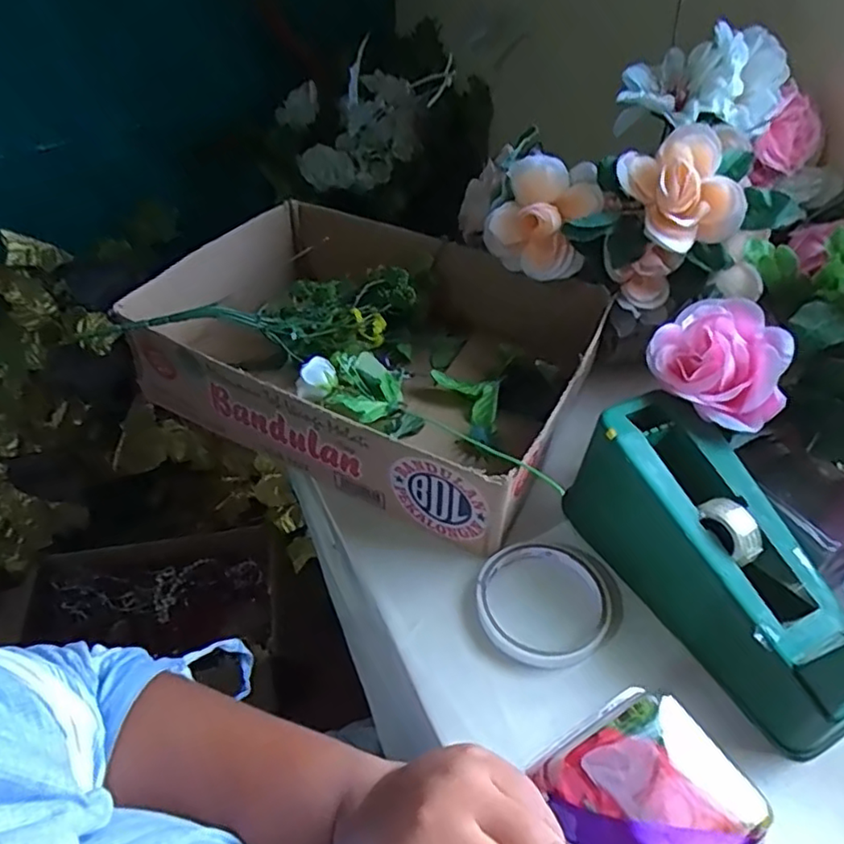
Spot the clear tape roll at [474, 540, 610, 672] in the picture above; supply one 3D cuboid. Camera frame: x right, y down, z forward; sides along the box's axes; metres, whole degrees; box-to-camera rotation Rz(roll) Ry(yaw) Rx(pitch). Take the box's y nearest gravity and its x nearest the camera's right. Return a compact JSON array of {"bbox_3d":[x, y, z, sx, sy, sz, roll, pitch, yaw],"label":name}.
[{"bbox_3d":[0.078,0.117,0.407,0.088,0.014,0.090,0,44,0],"label":"clear tape roll"}]

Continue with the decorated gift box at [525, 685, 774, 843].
[{"bbox_3d":[0.113,0.191,0.307,0.085,0.046,0.089,-24,49,-23],"label":"decorated gift box"}]

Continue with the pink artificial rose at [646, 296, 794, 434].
[{"bbox_3d":[0.197,-0.039,0.411,0.086,0.056,0.081,22,48,21],"label":"pink artificial rose"}]

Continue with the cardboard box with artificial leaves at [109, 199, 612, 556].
[{"bbox_3d":[-0.043,-0.078,0.552,0.382,0.087,0.280,23,48,22],"label":"cardboard box with artificial leaves"}]

